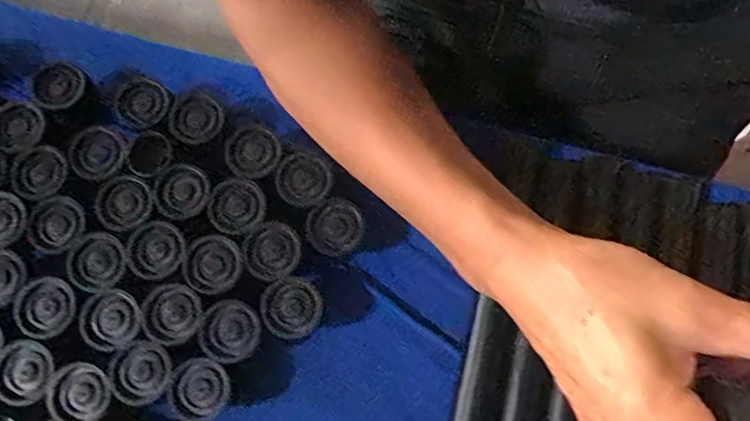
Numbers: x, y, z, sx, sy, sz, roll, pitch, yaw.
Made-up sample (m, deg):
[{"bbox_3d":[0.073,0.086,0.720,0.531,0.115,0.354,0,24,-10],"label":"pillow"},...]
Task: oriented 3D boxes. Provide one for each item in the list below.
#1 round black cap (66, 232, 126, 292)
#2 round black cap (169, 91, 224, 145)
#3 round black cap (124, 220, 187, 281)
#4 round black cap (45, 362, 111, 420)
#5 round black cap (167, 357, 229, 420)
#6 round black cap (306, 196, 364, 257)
[{"bbox_3d":[-0.165,0.031,0.301,0.032,0.004,0.033,0,77,0],"label":"round black cap"},{"bbox_3d":[-0.112,-0.058,0.319,0.030,0.006,0.032,0,77,0],"label":"round black cap"},{"bbox_3d":[-0.132,0.023,0.304,0.034,0.004,0.035,0,77,0],"label":"round black cap"},{"bbox_3d":[-0.168,0.105,0.288,0.036,0.006,0.033,-42,80,-8],"label":"round black cap"},{"bbox_3d":[-0.101,0.103,0.289,0.032,0.007,0.036,14,77,4],"label":"round black cap"},{"bbox_3d":[-0.025,0.010,0.310,0.033,0.008,0.033,0,77,0],"label":"round black cap"}]

